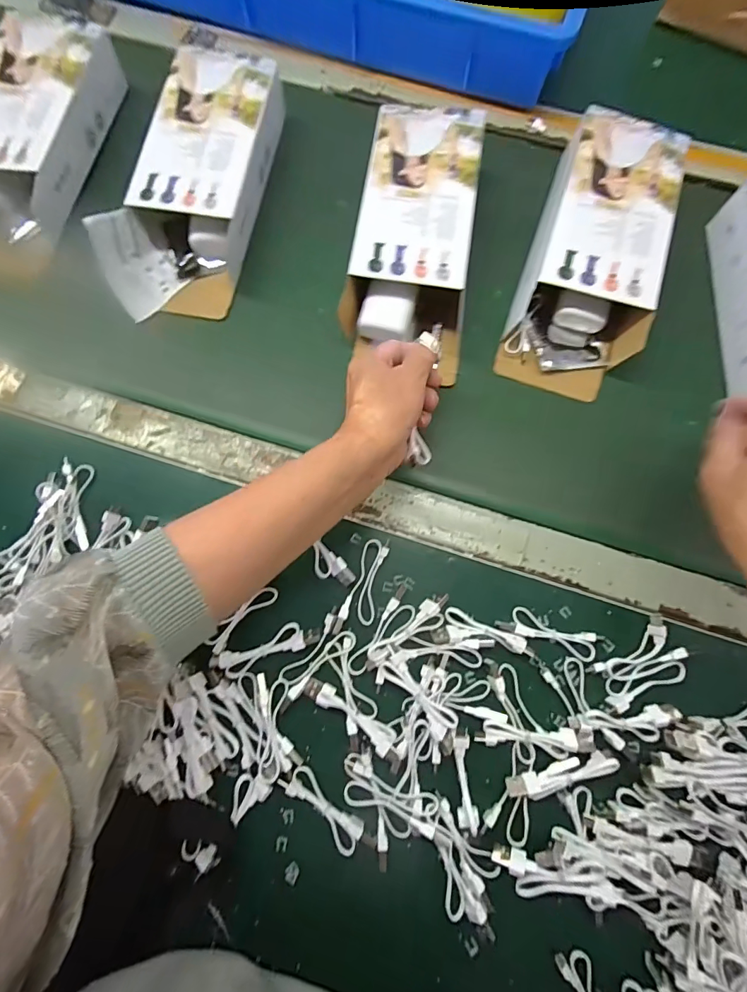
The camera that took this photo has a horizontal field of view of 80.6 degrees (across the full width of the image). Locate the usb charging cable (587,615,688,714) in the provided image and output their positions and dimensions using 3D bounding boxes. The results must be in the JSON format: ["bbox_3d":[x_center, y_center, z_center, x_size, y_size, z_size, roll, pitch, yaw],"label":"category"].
[{"bbox_3d":[0.197,0.127,0.329,0.069,0.013,0.048,-23,77,-6],"label":"usb charging cable"}]

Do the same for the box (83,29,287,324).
[{"bbox_3d":[-0.164,-0.298,0.419,0.113,0.068,0.260,12,74,6],"label":"box"}]

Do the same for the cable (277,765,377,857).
[{"bbox_3d":[-0.033,0.220,0.306,0.073,0.006,0.022,43,79,10],"label":"cable"}]

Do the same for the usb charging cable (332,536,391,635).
[{"bbox_3d":[-0.006,0.071,0.341,0.025,0.009,0.079,20,76,5],"label":"usb charging cable"}]

